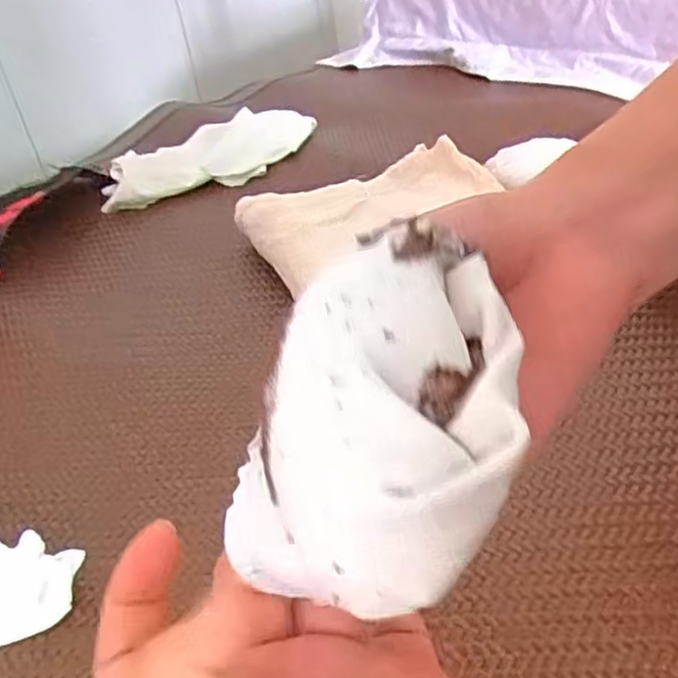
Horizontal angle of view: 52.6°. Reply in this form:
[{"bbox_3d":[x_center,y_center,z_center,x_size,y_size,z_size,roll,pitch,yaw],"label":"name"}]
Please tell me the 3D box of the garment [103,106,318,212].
[{"bbox_3d":[-0.122,-0.173,0.661,0.209,0.044,0.092,-16,37,-12],"label":"garment"}]

